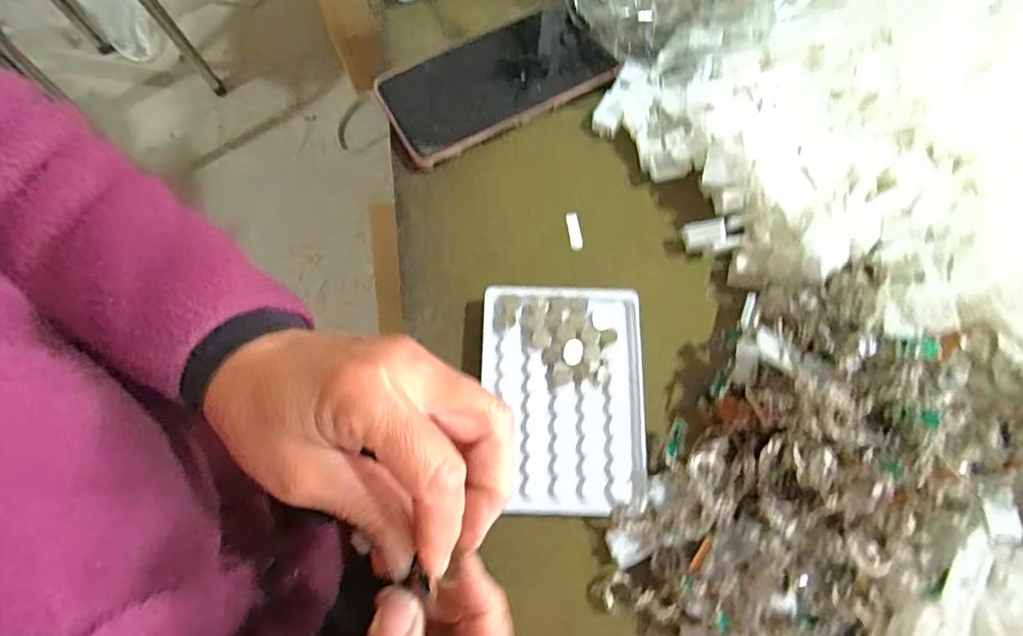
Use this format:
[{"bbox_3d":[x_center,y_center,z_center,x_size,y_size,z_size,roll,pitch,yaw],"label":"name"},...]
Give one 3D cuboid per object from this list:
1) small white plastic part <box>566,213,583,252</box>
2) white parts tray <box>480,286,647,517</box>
[{"bbox_3d":[0.042,-0.059,0.375,0.008,0.004,0.028,-6,73,-2],"label":"small white plastic part"},{"bbox_3d":[0.031,0.047,0.331,0.093,0.022,0.131,-1,73,-1],"label":"white parts tray"}]

